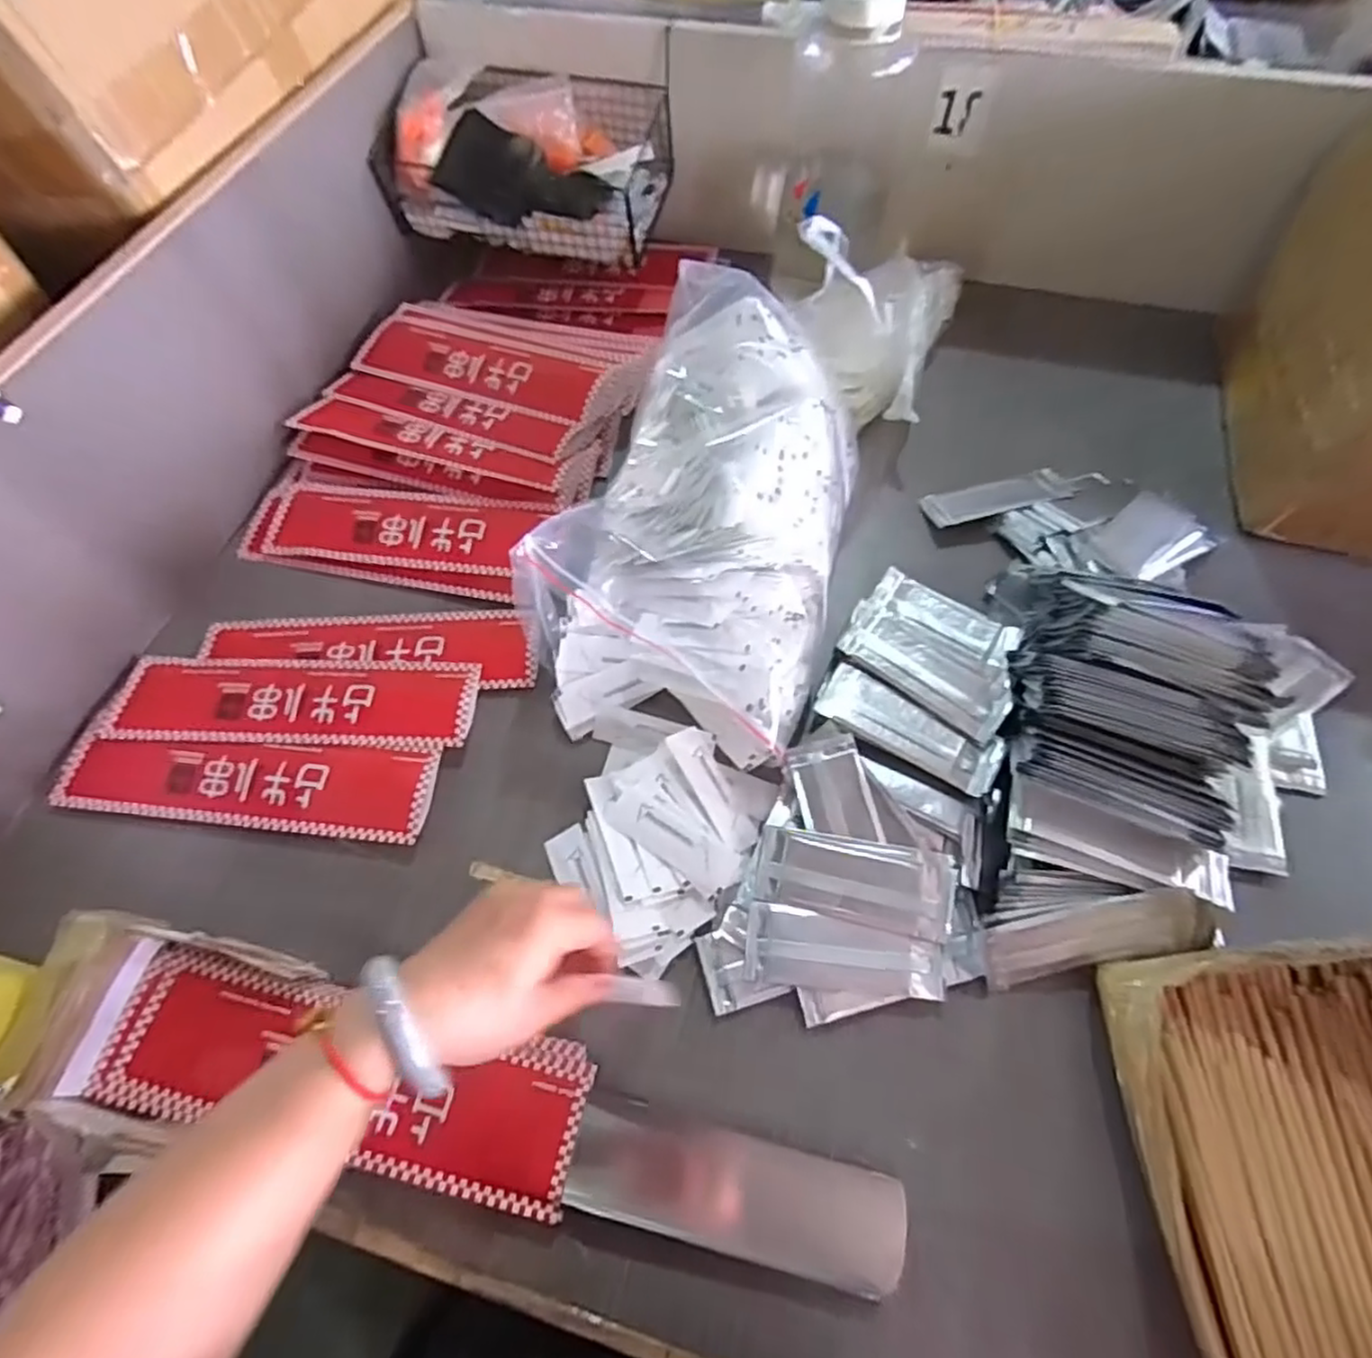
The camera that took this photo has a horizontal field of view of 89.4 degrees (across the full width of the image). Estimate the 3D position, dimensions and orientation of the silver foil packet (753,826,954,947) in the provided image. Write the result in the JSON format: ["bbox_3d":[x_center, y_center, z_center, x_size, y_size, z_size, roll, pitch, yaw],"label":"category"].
[{"bbox_3d":[0.110,0.130,0.452,0.121,0.009,0.053,12,65,5],"label":"silver foil packet"}]

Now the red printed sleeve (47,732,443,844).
[{"bbox_3d":[-0.327,0.077,0.507,0.286,0.012,0.066,2,65,4],"label":"red printed sleeve"}]

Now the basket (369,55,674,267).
[{"bbox_3d":[-0.162,-0.533,0.711,0.268,0.101,0.143,10,63,7],"label":"basket"}]

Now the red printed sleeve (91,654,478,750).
[{"bbox_3d":[-0.306,0.016,0.537,0.284,0.008,0.071,2,59,3],"label":"red printed sleeve"}]

